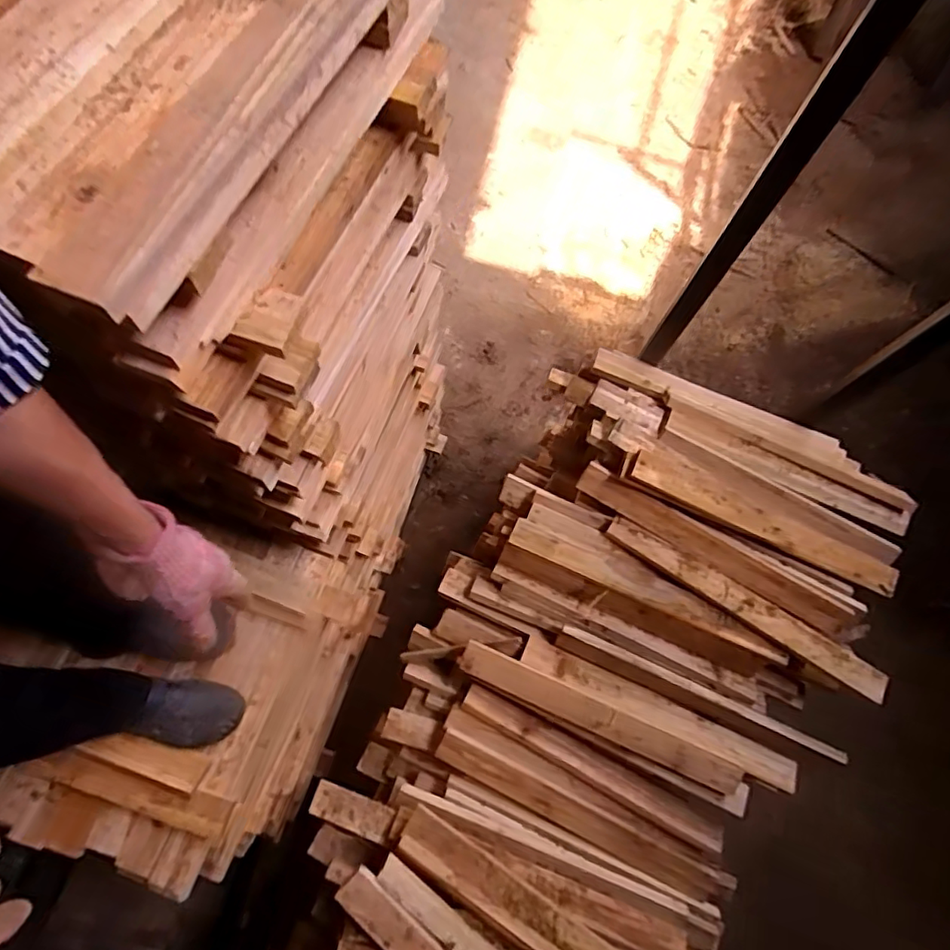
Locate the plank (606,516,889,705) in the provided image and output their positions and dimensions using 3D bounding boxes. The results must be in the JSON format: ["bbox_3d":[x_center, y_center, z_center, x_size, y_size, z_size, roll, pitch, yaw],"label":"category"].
[{"bbox_3d":[0.450,0.214,0.992,0.490,0.018,0.053,32,77,14],"label":"plank"}]

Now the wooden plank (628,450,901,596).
[{"bbox_3d":[0.495,0.078,1.001,0.492,0.023,0.067,25,67,-2],"label":"wooden plank"}]

